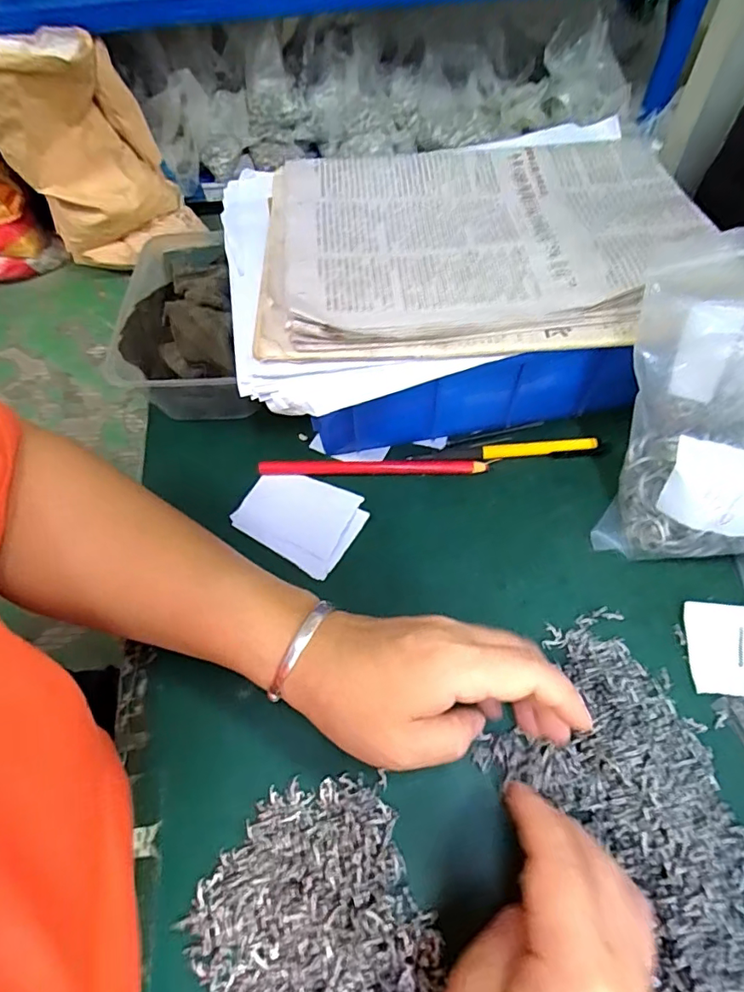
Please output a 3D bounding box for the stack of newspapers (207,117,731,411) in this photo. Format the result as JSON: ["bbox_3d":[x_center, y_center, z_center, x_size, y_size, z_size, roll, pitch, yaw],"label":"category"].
[{"bbox_3d":[0.058,-0.168,0.346,0.304,0.023,0.219,-10,60,-3],"label":"stack of newspapers"}]

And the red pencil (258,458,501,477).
[{"bbox_3d":[0.002,-0.020,0.367,0.159,0.008,0.010,-1,60,2],"label":"red pencil"}]

